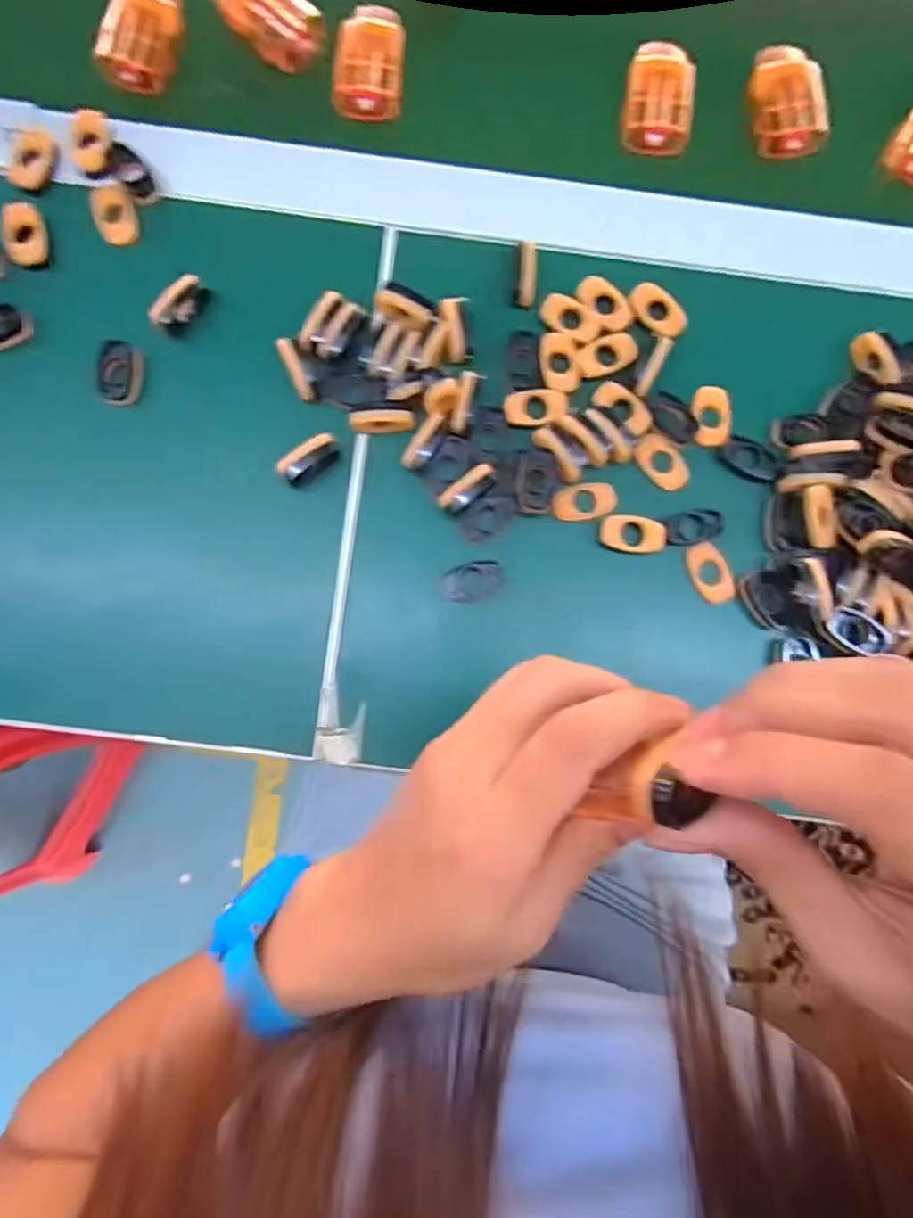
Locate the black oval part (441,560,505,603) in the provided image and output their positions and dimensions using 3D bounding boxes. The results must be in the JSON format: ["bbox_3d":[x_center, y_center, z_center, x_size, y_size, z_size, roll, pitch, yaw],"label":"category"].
[{"bbox_3d":[0.008,-0.015,0.336,0.032,0.008,0.018,-15,86,-2],"label":"black oval part"}]

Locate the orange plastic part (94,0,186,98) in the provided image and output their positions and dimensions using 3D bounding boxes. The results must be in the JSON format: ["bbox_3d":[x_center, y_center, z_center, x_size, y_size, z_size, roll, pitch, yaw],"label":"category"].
[{"bbox_3d":[-0.178,-0.326,0.361,0.034,0.016,0.065,14,85,0],"label":"orange plastic part"}]

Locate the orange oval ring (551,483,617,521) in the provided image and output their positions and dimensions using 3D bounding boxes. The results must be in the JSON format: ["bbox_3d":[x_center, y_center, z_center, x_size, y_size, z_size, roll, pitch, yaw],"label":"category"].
[{"bbox_3d":[0.069,-0.058,0.342,0.035,0.006,0.019,-10,86,-2],"label":"orange oval ring"}]

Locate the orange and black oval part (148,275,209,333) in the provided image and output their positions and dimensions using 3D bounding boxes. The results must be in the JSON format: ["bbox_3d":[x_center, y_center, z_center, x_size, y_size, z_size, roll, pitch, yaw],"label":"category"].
[{"bbox_3d":[-0.148,-0.162,0.341,0.009,0.020,0.033,40,86,2],"label":"orange and black oval part"}]

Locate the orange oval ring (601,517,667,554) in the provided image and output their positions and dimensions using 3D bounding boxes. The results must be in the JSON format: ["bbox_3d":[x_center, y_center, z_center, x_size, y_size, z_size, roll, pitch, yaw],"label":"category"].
[{"bbox_3d":[0.095,-0.040,0.339,0.033,0.008,0.019,8,85,0],"label":"orange oval ring"}]

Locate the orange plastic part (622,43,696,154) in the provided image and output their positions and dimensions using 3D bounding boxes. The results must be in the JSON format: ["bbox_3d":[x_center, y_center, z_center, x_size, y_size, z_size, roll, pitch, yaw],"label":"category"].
[{"bbox_3d":[0.116,-0.295,0.365,0.037,0.020,0.060,8,85,-1],"label":"orange plastic part"}]

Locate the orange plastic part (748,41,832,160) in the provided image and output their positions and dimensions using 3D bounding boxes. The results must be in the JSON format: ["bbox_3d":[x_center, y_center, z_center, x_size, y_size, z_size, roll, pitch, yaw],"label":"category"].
[{"bbox_3d":[0.191,-0.292,0.366,0.039,0.013,0.059,0,85,-1],"label":"orange plastic part"}]

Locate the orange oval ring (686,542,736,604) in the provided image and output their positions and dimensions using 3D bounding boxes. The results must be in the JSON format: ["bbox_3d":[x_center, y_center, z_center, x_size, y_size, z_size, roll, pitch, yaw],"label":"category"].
[{"bbox_3d":[0.137,-0.020,0.343,0.021,0.005,0.034,-19,86,-3],"label":"orange oval ring"}]

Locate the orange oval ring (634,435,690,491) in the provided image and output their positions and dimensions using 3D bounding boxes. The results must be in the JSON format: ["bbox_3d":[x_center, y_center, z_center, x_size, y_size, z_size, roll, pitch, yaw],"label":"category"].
[{"bbox_3d":[0.113,-0.080,0.346,0.020,0.006,0.033,-41,87,-4],"label":"orange oval ring"}]

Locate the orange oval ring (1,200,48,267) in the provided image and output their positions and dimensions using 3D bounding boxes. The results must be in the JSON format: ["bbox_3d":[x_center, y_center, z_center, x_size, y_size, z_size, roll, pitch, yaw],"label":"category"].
[{"bbox_3d":[-0.234,-0.203,0.344,0.021,0.008,0.033,-8,85,-2],"label":"orange oval ring"}]

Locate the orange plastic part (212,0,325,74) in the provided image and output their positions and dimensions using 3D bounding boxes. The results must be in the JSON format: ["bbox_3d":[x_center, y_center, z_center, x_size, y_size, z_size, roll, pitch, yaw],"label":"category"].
[{"bbox_3d":[-0.108,-0.341,0.365,0.066,0.013,0.040,38,86,2],"label":"orange plastic part"}]

